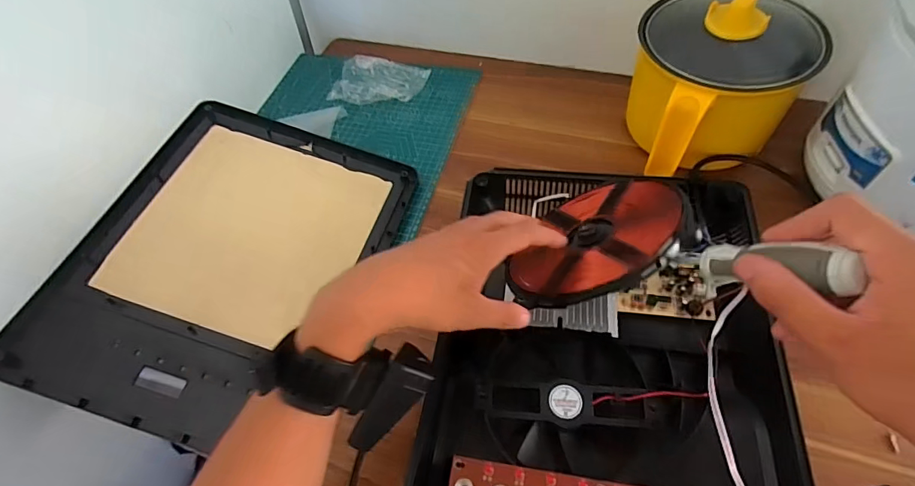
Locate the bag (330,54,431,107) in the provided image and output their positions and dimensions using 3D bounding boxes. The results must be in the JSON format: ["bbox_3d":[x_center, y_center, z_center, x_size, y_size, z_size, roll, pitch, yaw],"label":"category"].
[{"bbox_3d":[-0.110,-0.224,0.638,0.129,0.041,0.077,5,57,11],"label":"bag"}]

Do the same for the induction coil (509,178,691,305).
[{"bbox_3d":[0.114,-0.004,0.399,0.153,0.013,0.149,-29,24,14],"label":"induction coil"}]

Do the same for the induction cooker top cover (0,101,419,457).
[{"bbox_3d":[-0.231,0.013,0.483,0.275,0.020,0.346,20,61,0],"label":"induction cooker top cover"}]

